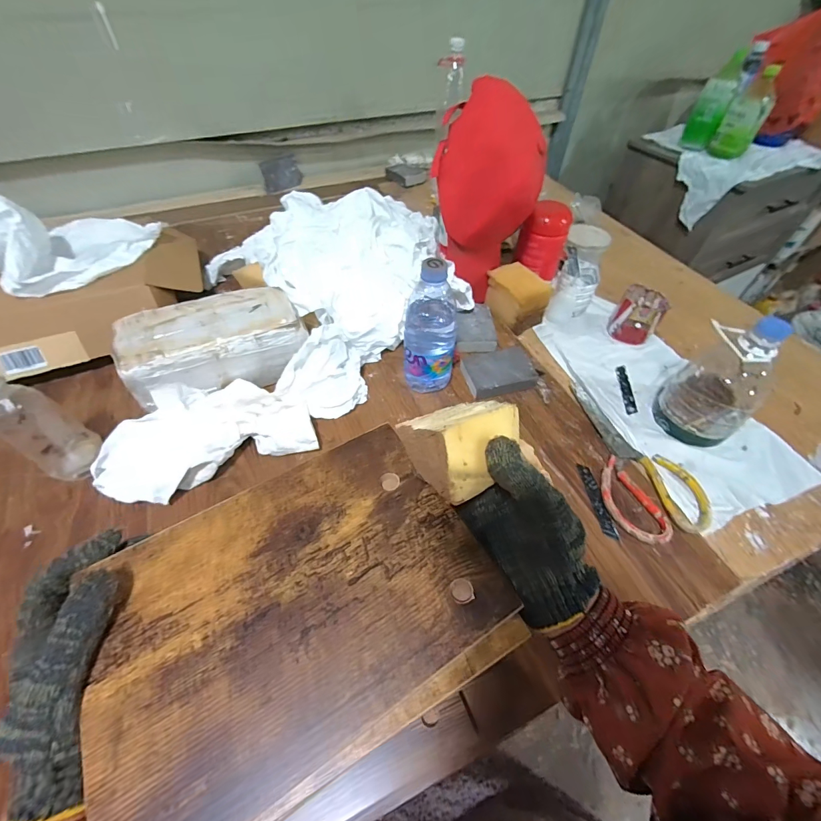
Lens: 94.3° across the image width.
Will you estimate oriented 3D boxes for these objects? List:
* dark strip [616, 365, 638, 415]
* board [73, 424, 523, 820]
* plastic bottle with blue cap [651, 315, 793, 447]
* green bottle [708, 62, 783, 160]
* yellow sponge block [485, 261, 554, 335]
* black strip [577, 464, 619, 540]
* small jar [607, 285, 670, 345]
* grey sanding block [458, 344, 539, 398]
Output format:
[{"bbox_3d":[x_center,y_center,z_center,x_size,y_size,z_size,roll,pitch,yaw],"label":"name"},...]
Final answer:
[{"bbox_3d":[0.330,-0.033,0.583,0.017,0.004,0.099,8,52,6],"label":"dark strip"},{"bbox_3d":[-0.077,0.123,0.256,0.239,0.007,0.179,-27,57,-20],"label":"board"},{"bbox_3d":[0.399,-0.040,0.483,0.094,0.161,0.103,-33,59,-23],"label":"plastic bottle with blue cap"},{"bbox_3d":[0.860,-0.747,0.988,0.093,0.189,0.089,29,57,21],"label":"green bottle"},{"bbox_3d":[0.182,-0.193,0.654,0.066,0.079,0.101,-29,57,-21],"label":"yellow sponge block"},{"bbox_3d":[0.230,0.108,0.468,0.015,0.004,0.097,-3,52,-2],"label":"black strip"},{"bbox_3d":[0.378,-0.160,0.636,0.066,0.071,0.071,0,52,0],"label":"small jar"},{"bbox_3d":[0.135,-0.058,0.582,0.101,0.027,0.073,-13,53,-10],"label":"grey sanding block"}]

